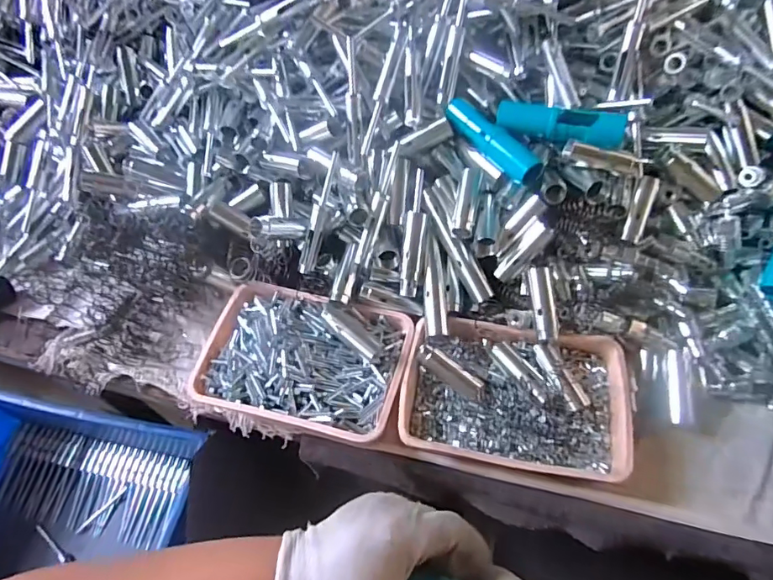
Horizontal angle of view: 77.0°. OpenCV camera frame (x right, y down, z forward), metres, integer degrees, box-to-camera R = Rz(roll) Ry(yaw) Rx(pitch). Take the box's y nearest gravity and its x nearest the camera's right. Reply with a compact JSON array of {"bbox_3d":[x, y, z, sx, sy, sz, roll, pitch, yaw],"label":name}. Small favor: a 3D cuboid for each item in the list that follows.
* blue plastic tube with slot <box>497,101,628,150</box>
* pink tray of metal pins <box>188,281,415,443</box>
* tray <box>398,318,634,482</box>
[{"bbox_3d":[0.173,-0.161,0.482,0.124,0.036,0.024,10,59,10],"label":"blue plastic tube with slot"},{"bbox_3d":[-0.084,0.069,0.492,0.204,0.048,0.136,10,59,10],"label":"pink tray of metal pins"},{"bbox_3d":[0.119,0.102,0.465,0.204,0.041,0.137,7,58,8],"label":"tray"}]

